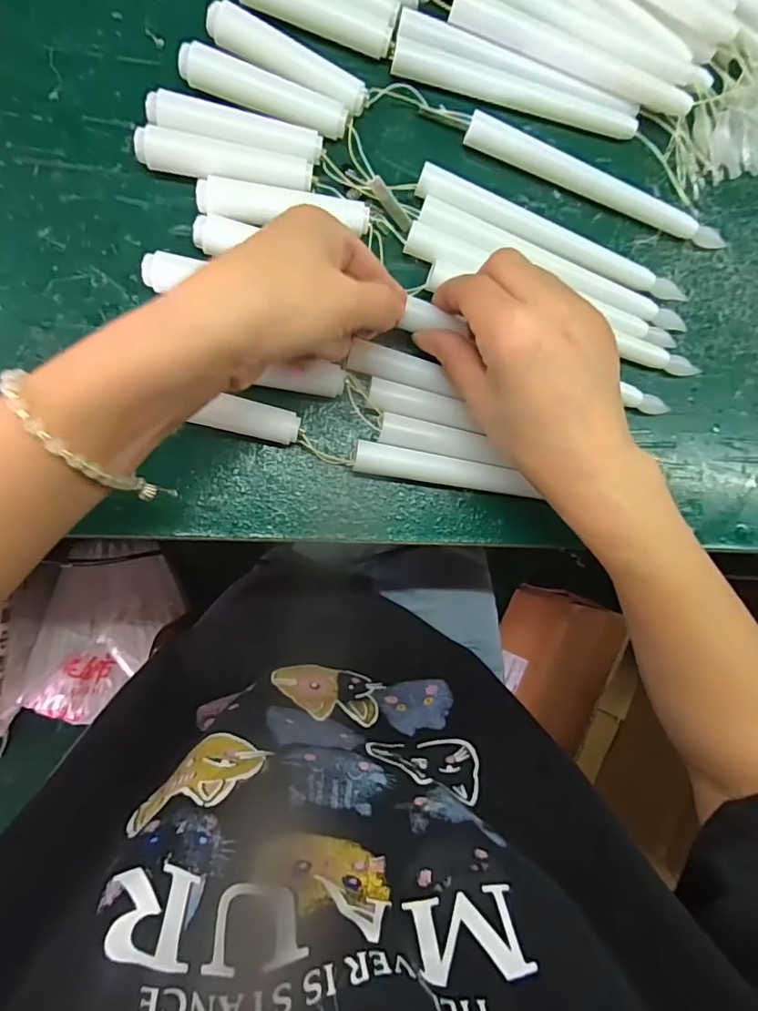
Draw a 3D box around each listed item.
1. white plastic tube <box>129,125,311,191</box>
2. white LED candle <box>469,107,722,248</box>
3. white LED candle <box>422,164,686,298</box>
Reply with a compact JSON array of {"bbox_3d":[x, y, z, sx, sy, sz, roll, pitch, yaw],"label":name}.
[{"bbox_3d":[-0.079,-0.175,0.274,0.087,0.016,0.020,7,87,-8],"label":"white plastic tube"},{"bbox_3d":[0.128,-0.186,0.306,0.166,0.013,0.012,19,85,-7],"label":"white LED candle"},{"bbox_3d":[0.102,-0.152,0.299,0.168,0.013,0.015,18,86,-7],"label":"white LED candle"}]

